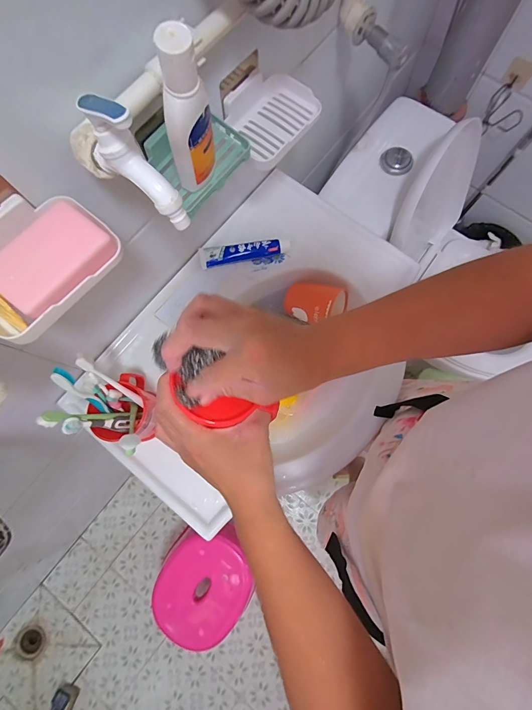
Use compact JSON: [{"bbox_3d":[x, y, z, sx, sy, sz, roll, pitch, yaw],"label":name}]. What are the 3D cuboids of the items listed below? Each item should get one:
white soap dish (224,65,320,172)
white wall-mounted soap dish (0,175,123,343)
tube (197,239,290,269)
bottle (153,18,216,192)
[{"bbox_3d":[0.005,-0.333,0.467,0.101,0.039,0.143,36,81,9],"label":"white soap dish"},{"bbox_3d":[-0.219,-0.092,0.307,0.116,0.042,0.138,39,81,9],"label":"white wall-mounted soap dish"},{"bbox_3d":[-0.039,-0.191,0.627,0.165,0.022,0.037,-8,77,0],"label":"tube"},{"bbox_3d":[-0.077,-0.227,0.331,0.045,0.148,0.034,-6,77,0],"label":"bottle"}]

